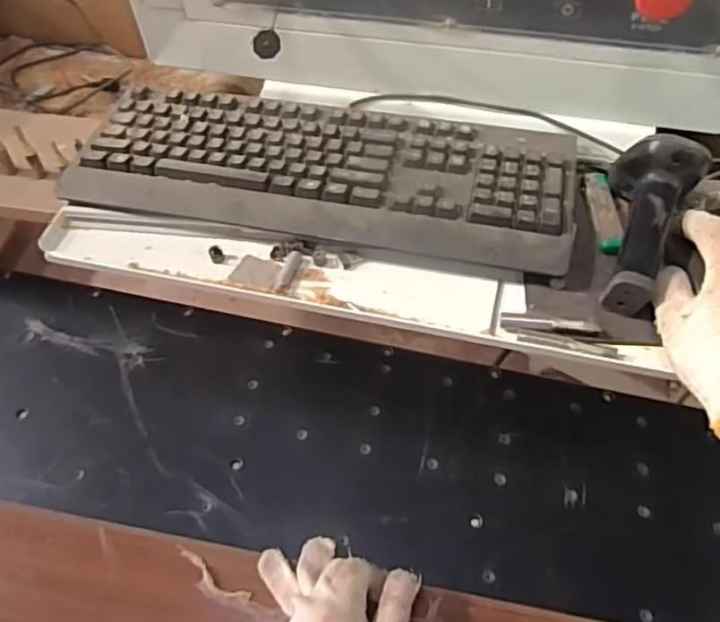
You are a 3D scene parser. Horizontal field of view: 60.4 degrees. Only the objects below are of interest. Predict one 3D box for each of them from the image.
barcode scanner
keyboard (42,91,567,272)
[{"bbox_3d":[0.227,-0.064,0.489,0.060,0.065,0.140,16,72,11],"label":"barcode scanner"},{"bbox_3d":[-0.035,-0.132,0.562,0.450,0.023,0.164,10,57,7],"label":"keyboard"}]

